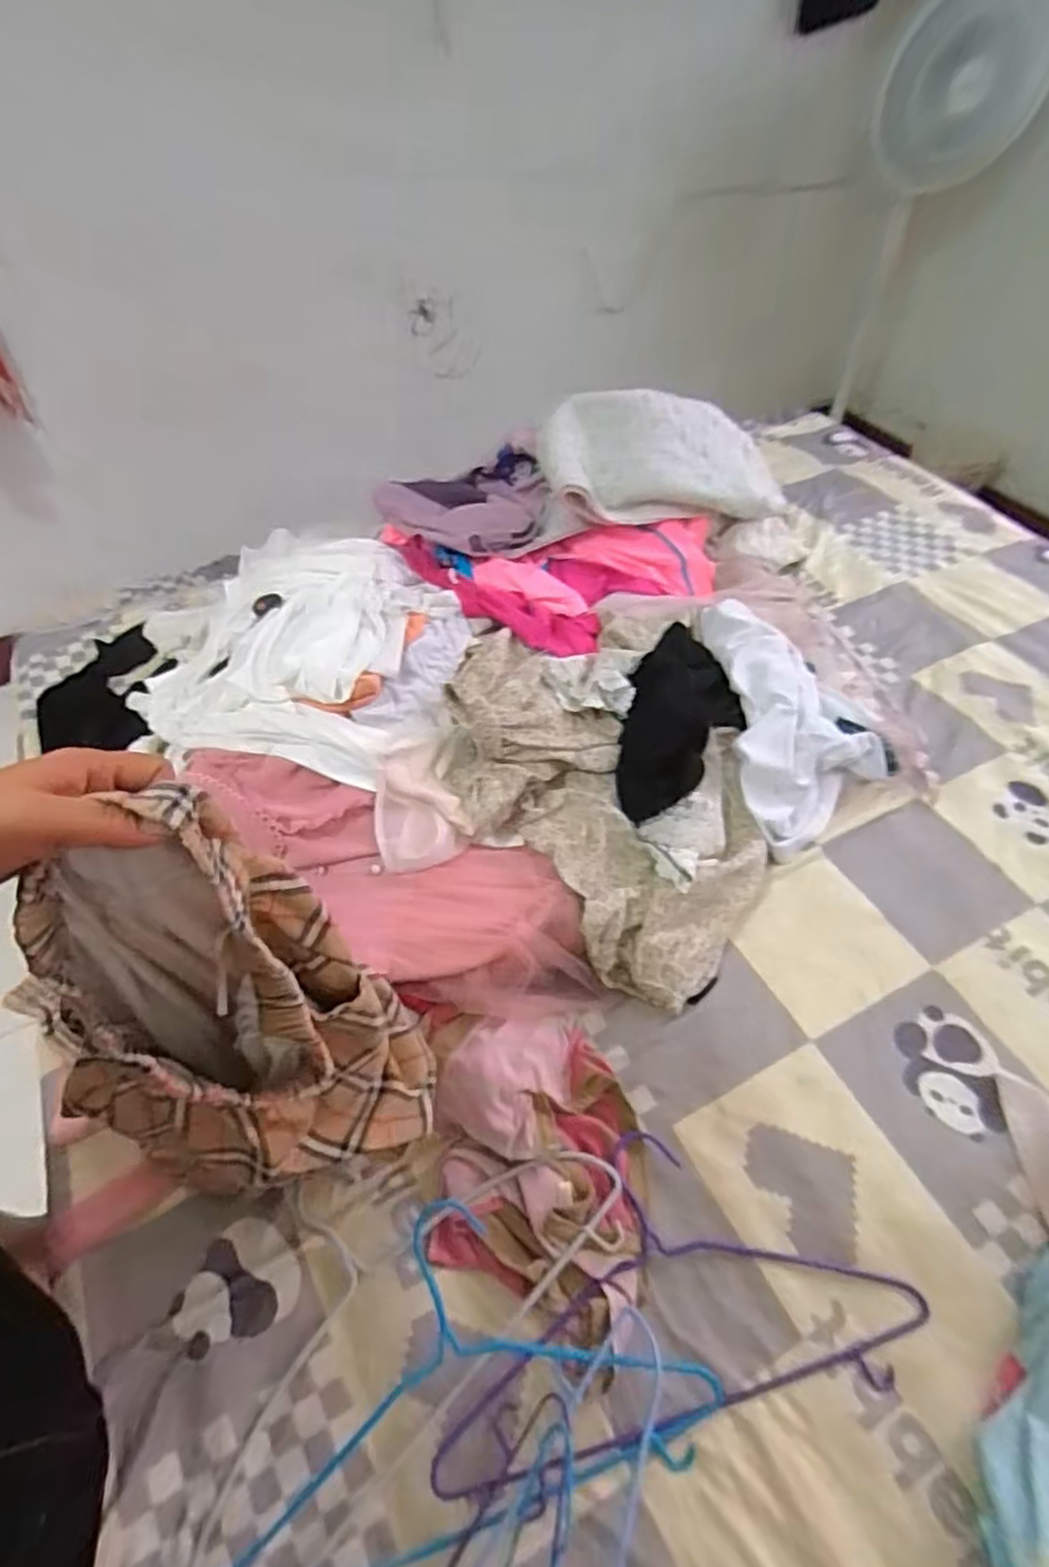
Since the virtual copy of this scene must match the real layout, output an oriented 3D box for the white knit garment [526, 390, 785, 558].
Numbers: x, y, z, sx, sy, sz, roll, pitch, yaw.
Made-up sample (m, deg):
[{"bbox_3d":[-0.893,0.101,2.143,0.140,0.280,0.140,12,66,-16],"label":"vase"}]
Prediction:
[{"bbox_3d":[0.221,-0.539,1.227,0.469,0.180,0.174,-19,52,-14],"label":"white knit garment"}]

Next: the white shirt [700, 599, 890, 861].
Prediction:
[{"bbox_3d":[0.379,-0.109,1.032,0.216,0.073,0.437,-4,53,-3],"label":"white shirt"}]

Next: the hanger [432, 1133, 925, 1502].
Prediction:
[{"bbox_3d":[0.125,0.432,0.641,0.425,0.020,0.221,-7,53,-8],"label":"hanger"}]

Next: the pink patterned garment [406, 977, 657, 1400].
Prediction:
[{"bbox_3d":[0.002,0.355,0.686,0.221,0.046,0.311,-4,53,-3],"label":"pink patterned garment"}]

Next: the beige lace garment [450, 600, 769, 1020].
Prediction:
[{"bbox_3d":[0.116,0.000,0.894,0.380,0.152,0.479,-25,57,-18],"label":"beige lace garment"}]

